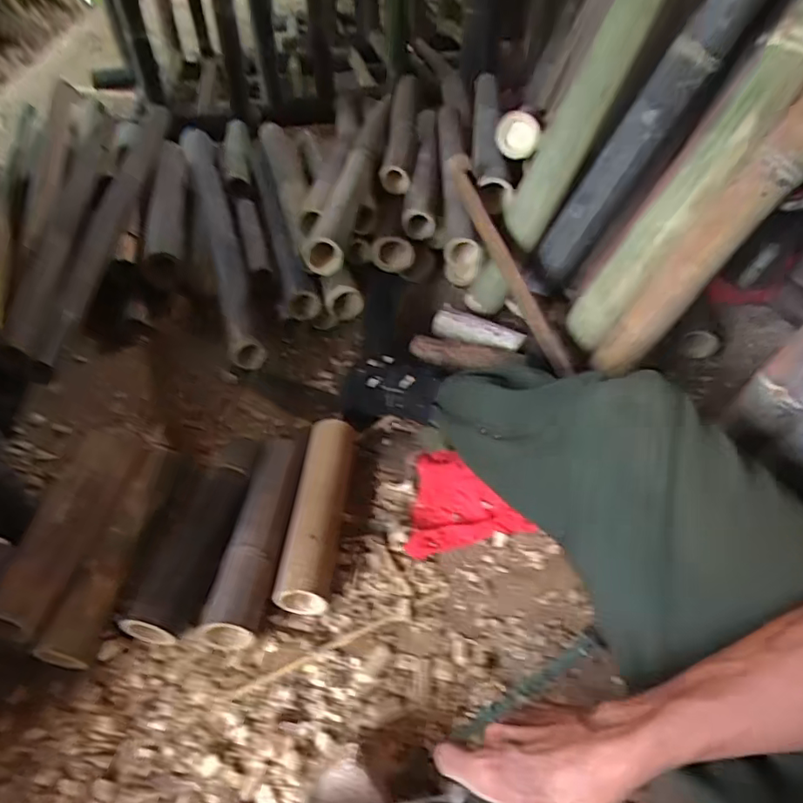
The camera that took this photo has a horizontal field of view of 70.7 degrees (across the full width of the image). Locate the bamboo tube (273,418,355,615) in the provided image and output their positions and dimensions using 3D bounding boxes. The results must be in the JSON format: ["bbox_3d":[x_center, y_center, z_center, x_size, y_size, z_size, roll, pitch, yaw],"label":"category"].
[{"bbox_3d":[-0.103,0.132,0.711,0.060,0.061,0.262,3,43,1],"label":"bamboo tube"}]

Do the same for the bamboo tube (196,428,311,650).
[{"bbox_3d":[-0.170,0.147,0.691,0.072,0.069,0.284,6,43,4],"label":"bamboo tube"}]

